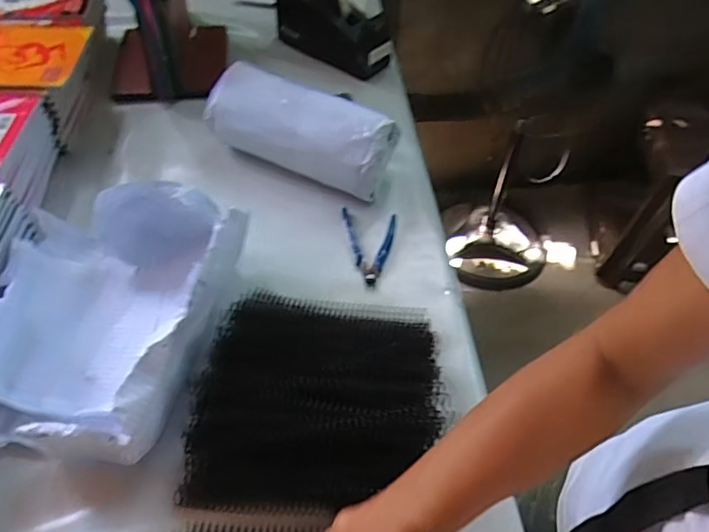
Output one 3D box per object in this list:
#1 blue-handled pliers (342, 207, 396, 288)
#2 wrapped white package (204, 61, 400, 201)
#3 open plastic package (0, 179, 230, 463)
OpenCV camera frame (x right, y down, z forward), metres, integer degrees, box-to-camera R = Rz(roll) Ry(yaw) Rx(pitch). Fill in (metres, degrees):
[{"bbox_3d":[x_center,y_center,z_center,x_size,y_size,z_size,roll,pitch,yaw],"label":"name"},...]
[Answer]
[{"bbox_3d":[0.016,-0.026,0.658,0.067,0.010,0.113,5,51,-1],"label":"blue-handled pliers"},{"bbox_3d":[-0.077,-0.176,0.715,0.256,0.092,0.087,24,54,14],"label":"wrapped white package"},{"bbox_3d":[-0.248,0.029,0.533,0.218,0.109,0.293,5,51,-1],"label":"open plastic package"}]

